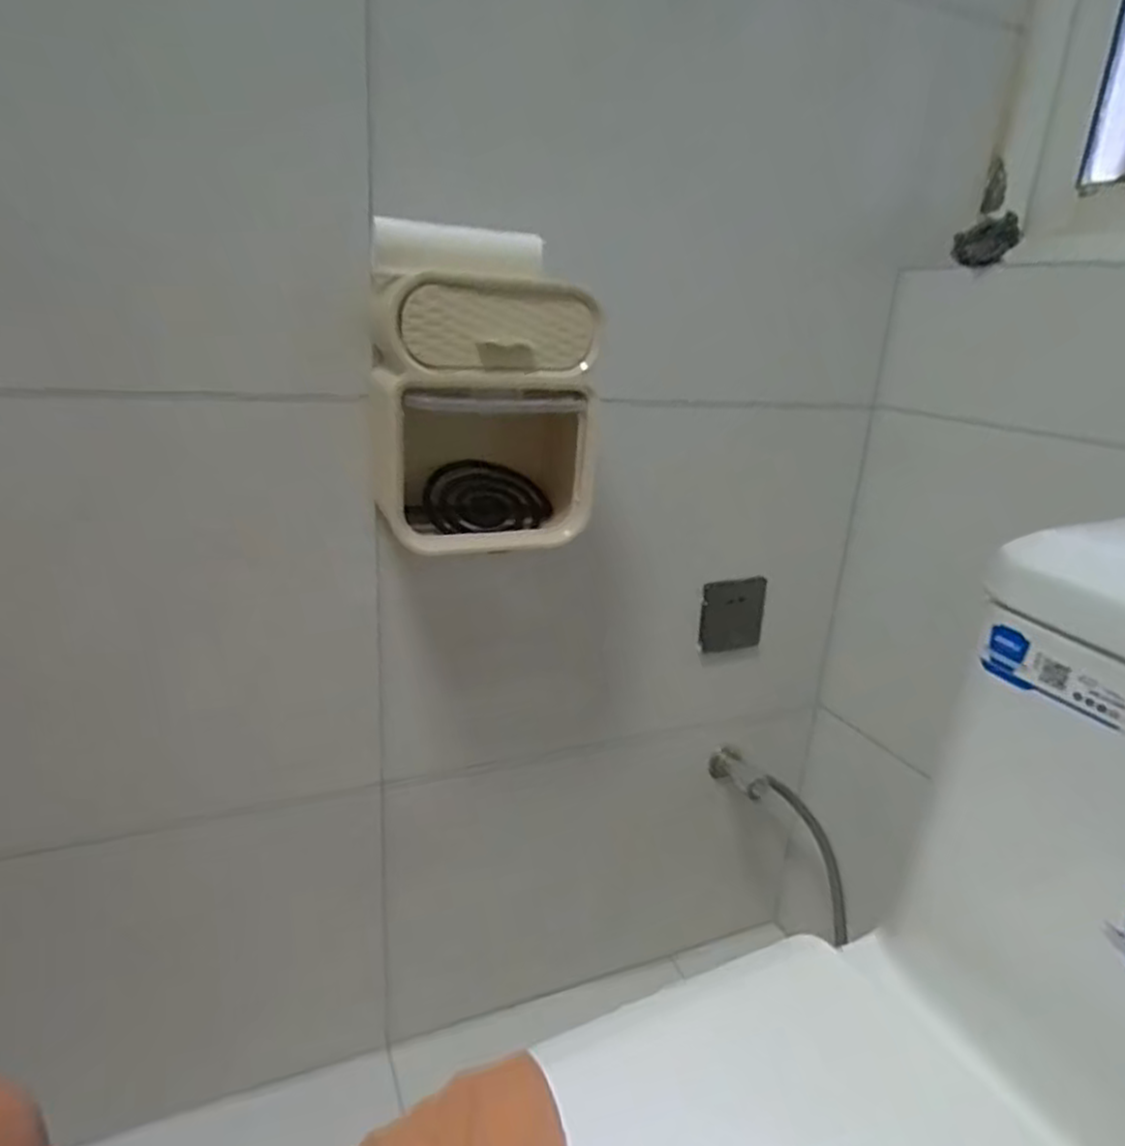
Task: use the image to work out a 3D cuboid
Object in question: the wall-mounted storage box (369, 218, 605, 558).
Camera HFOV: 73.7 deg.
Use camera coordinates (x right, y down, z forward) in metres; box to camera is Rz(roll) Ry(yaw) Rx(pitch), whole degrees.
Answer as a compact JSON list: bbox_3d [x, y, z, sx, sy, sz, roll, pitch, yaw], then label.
[{"bbox_3d":[-0.071,-0.153,0.647,0.175,0.242,0.156,-3,20,-20],"label":"wall-mounted storage box"}]

